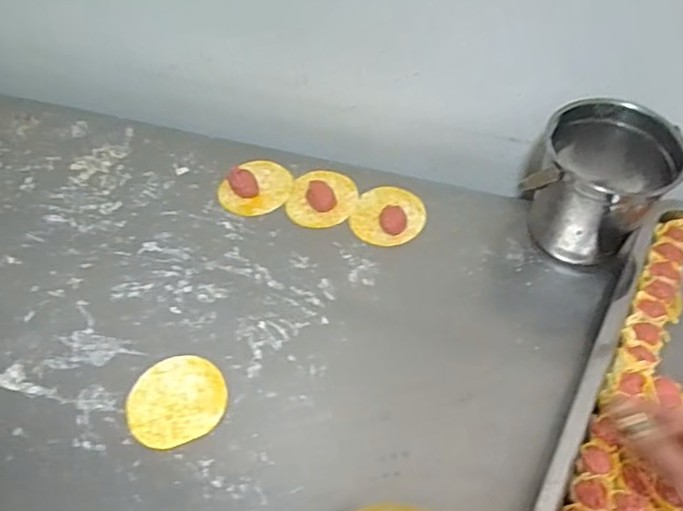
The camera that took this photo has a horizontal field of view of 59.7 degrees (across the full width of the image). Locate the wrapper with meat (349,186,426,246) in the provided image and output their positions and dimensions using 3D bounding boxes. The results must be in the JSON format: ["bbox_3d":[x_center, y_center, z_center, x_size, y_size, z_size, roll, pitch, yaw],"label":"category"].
[{"bbox_3d":[0.057,-0.049,0.693,0.079,0.014,0.086,19,56,12],"label":"wrapper with meat"}]

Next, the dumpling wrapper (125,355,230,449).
[{"bbox_3d":[-0.155,0.134,0.558,0.088,0.004,0.087,1,54,-1],"label":"dumpling wrapper"}]

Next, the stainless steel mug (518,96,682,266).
[{"bbox_3d":[0.277,-0.079,0.652,0.139,0.140,0.129,11,54,6],"label":"stainless steel mug"}]

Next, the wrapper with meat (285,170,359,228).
[{"bbox_3d":[-0.023,-0.075,0.706,0.078,0.017,0.089,19,56,12],"label":"wrapper with meat"}]

